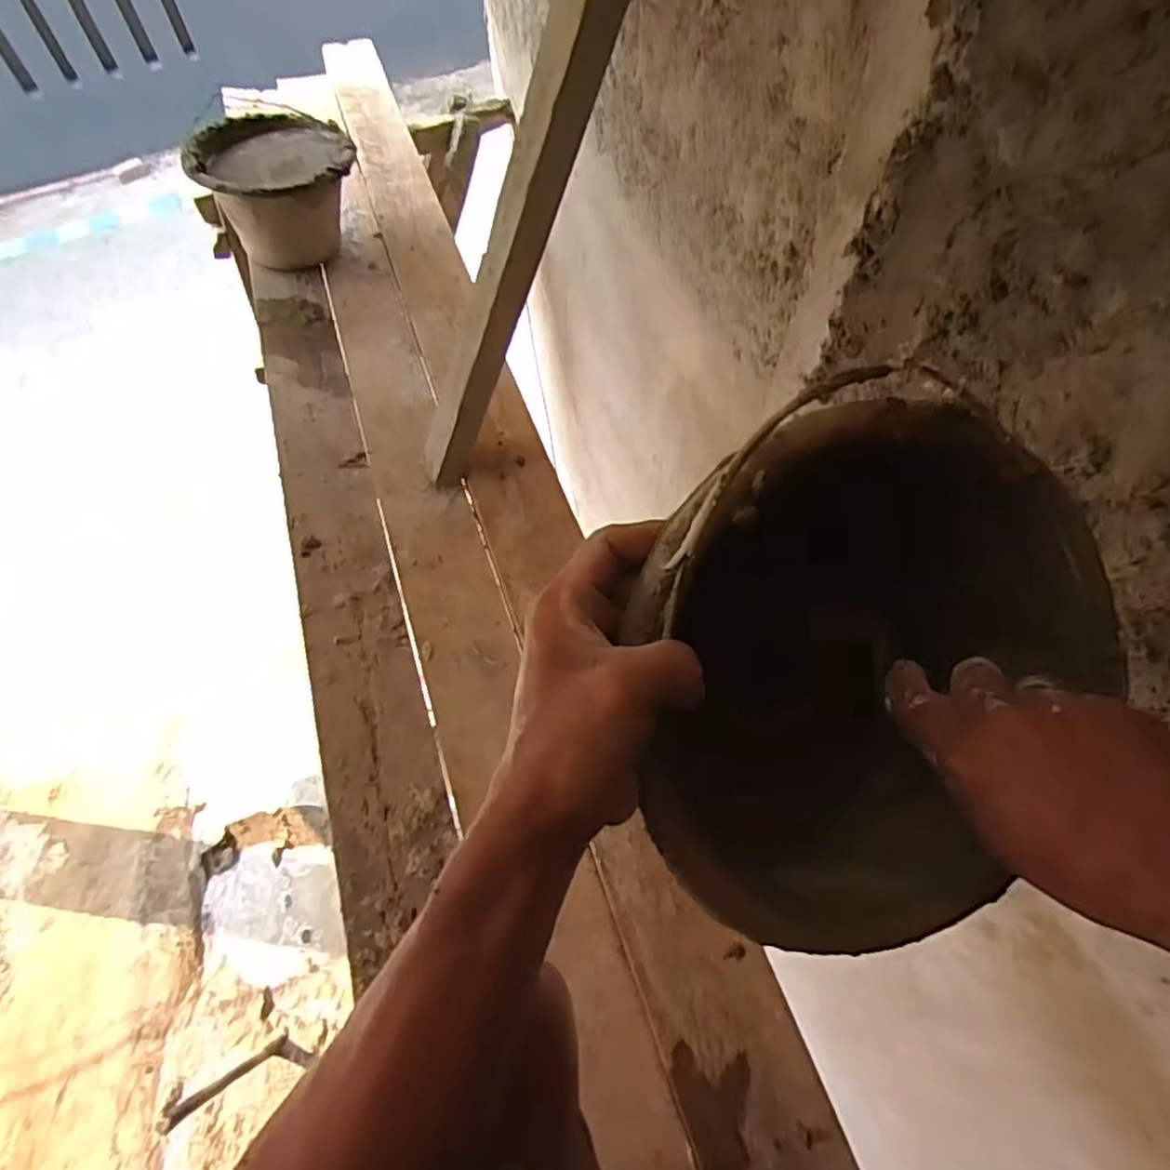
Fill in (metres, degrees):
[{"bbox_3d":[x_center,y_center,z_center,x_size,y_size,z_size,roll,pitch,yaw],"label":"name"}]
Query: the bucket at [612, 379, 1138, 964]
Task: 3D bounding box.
[{"bbox_3d":[0.127,0.041,0.322,0.201,0.160,0.209,0,59,1],"label":"bucket"}]

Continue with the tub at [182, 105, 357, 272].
[{"bbox_3d":[-0.497,-0.653,1.161,0.231,0.168,0.217,0,59,1],"label":"tub"}]

